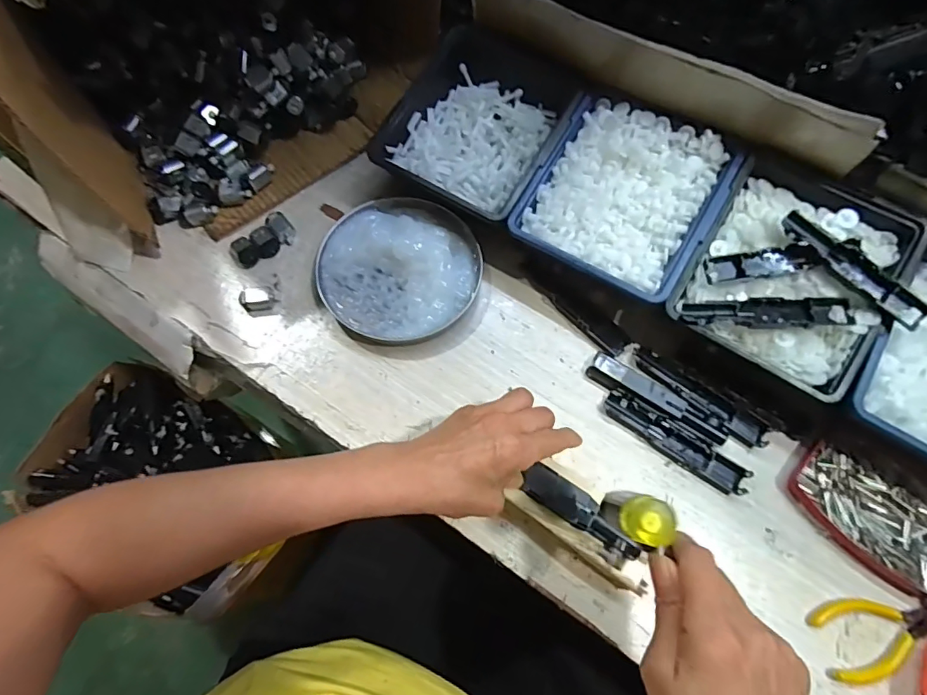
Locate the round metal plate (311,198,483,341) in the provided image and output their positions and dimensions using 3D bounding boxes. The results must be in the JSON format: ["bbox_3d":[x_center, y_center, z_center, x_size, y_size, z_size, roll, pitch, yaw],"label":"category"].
[{"bbox_3d":[-0.058,-0.074,0.442,0.137,0.025,0.140,0,69,-1],"label":"round metal plate"}]

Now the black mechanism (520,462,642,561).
[{"bbox_3d":[0.085,0.119,0.351,0.091,0.012,0.024,36,73,11],"label":"black mechanism"}]

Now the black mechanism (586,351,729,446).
[{"bbox_3d":[0.160,0.042,0.401,0.119,0.011,0.024,31,72,10],"label":"black mechanism"}]

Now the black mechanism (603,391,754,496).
[{"bbox_3d":[0.170,0.075,0.394,0.119,0.009,0.029,31,72,10],"label":"black mechanism"}]

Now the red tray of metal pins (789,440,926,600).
[{"bbox_3d":[0.316,0.127,0.376,0.120,0.010,0.077,39,74,13],"label":"red tray of metal pins"}]

